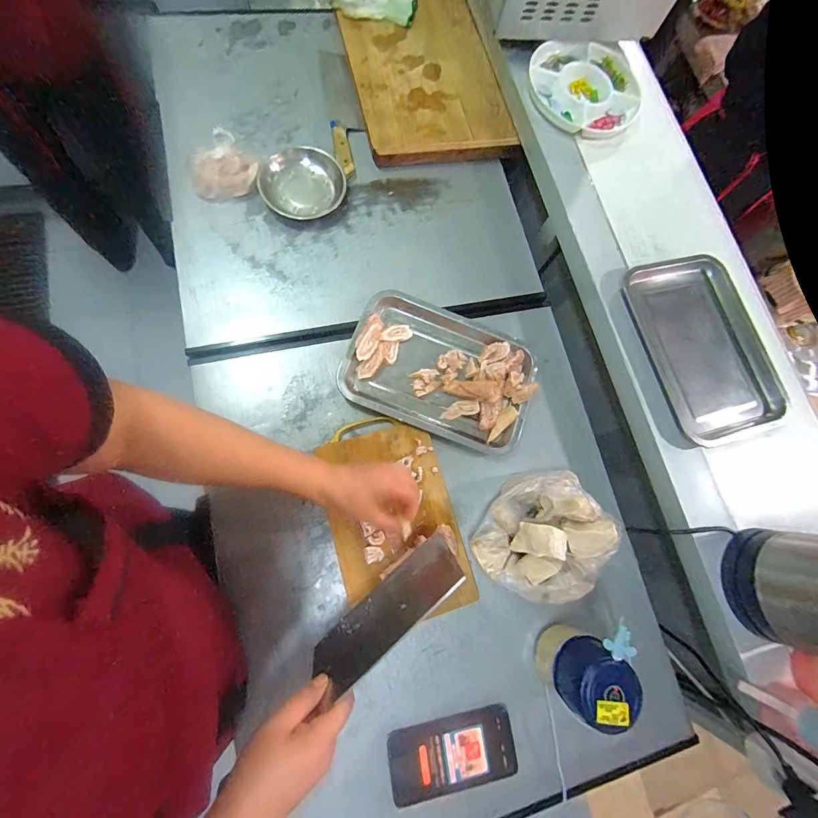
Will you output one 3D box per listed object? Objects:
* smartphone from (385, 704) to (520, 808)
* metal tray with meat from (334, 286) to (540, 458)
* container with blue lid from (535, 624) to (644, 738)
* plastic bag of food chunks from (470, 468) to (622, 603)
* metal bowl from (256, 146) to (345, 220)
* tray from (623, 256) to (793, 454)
[{"bbox_3d":[0.061,0.459,0.496,0.169,0.013,0.080,-6,70,-12],"label":"smartphone"},{"bbox_3d":[0.053,-0.065,0.616,0.311,0.045,0.211,22,75,-2],"label":"metal tray with meat"},{"bbox_3d":[0.229,0.347,0.490,0.082,0.113,0.084,2,76,-8],"label":"container with blue lid"},{"bbox_3d":[0.200,0.179,0.530,0.167,0.080,0.186,35,78,5],"label":"plastic bag of food chunks"},{"bbox_3d":[-0.188,-0.398,0.658,0.144,0.028,0.123,-19,80,-12],"label":"metal bowl"},{"bbox_3d":[0.511,-0.111,0.632,0.226,0.029,0.301,-14,80,-12],"label":"tray"}]

